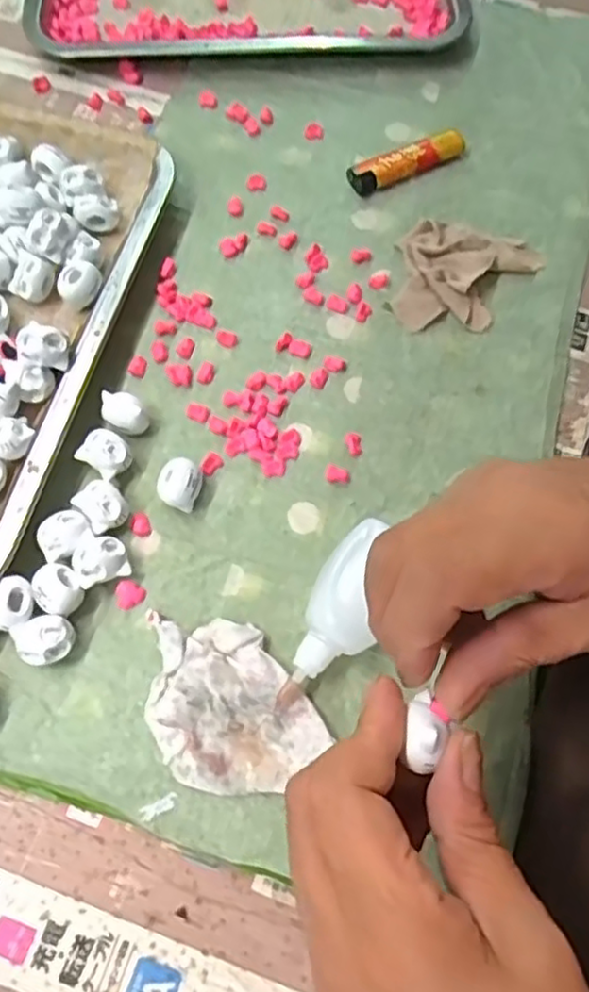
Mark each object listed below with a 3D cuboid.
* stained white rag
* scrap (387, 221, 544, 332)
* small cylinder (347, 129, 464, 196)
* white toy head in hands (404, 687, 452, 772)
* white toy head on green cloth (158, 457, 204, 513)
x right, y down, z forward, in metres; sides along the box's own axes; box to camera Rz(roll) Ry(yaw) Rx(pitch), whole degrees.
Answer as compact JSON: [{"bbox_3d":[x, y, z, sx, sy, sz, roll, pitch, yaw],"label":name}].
[{"bbox_3d":[-0.027,0.097,0.315,0.082,0.015,0.073,6,69,1],"label":"stained white rag"},{"bbox_3d":[0.104,-0.129,0.400,0.084,0.017,0.064,7,69,1],"label":"scrap"},{"bbox_3d":[0.072,-0.217,0.438,0.076,0.019,0.019,-24,71,-10],"label":"small cylinder"},{"bbox_3d":[0.046,0.081,0.235,0.013,0.011,0.027,12,58,3],"label":"white toy head in hands"},{"bbox_3d":[-0.059,-0.005,0.354,0.022,0.018,0.024,24,70,7],"label":"white toy head on green cloth"}]

